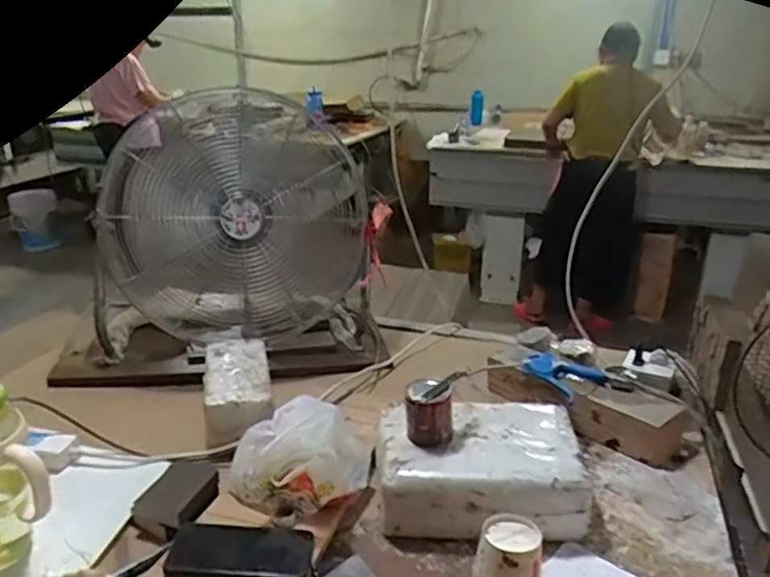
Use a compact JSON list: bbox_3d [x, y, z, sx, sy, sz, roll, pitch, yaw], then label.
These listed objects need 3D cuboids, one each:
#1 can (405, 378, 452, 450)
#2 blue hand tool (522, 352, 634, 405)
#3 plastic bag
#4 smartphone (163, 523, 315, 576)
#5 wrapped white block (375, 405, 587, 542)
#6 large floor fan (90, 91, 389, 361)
[{"bbox_3d":[0.061,0.171,0.883,0.065,0.077,0.063,2,22,1],"label":"can"},{"bbox_3d":[0.312,0.149,1.070,0.094,0.025,0.169,-14,26,-33],"label":"blue hand tool"},{"bbox_3d":[-0.127,0.225,0.898,0.178,0.115,0.160,10,24,21],"label":"plastic bag"},{"bbox_3d":[-0.175,0.322,0.781,0.168,0.016,0.093,1,22,1],"label":"smartphone"},{"bbox_3d":[0.128,0.245,0.897,0.267,0.091,0.195,2,22,1],"label":"wrapped white block"},{"bbox_3d":[-0.294,-0.120,1.284,0.530,0.478,0.284,-4,22,-11],"label":"large floor fan"}]

